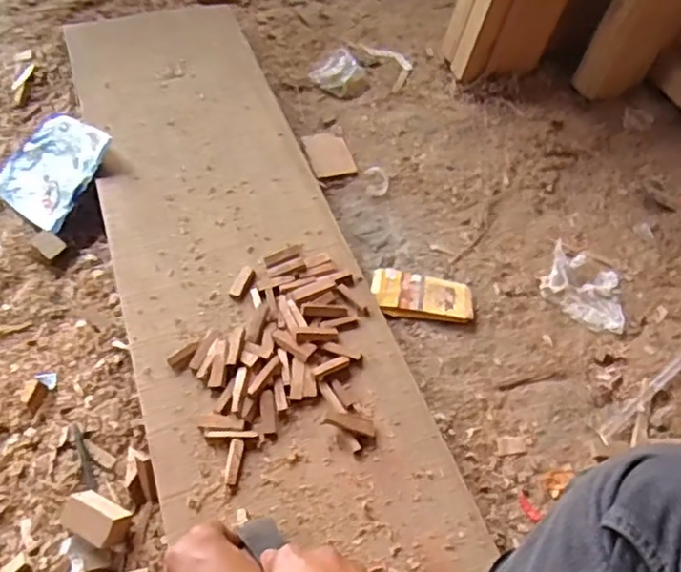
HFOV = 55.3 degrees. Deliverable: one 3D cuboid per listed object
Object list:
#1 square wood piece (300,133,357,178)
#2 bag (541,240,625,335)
[{"bbox_3d":[-0.017,-0.197,0.969,0.058,0.007,0.094,-12,54,-12],"label":"square wood piece"},{"bbox_3d":[0.305,-0.001,0.808,0.101,0.030,0.103,14,53,8],"label":"bag"}]

